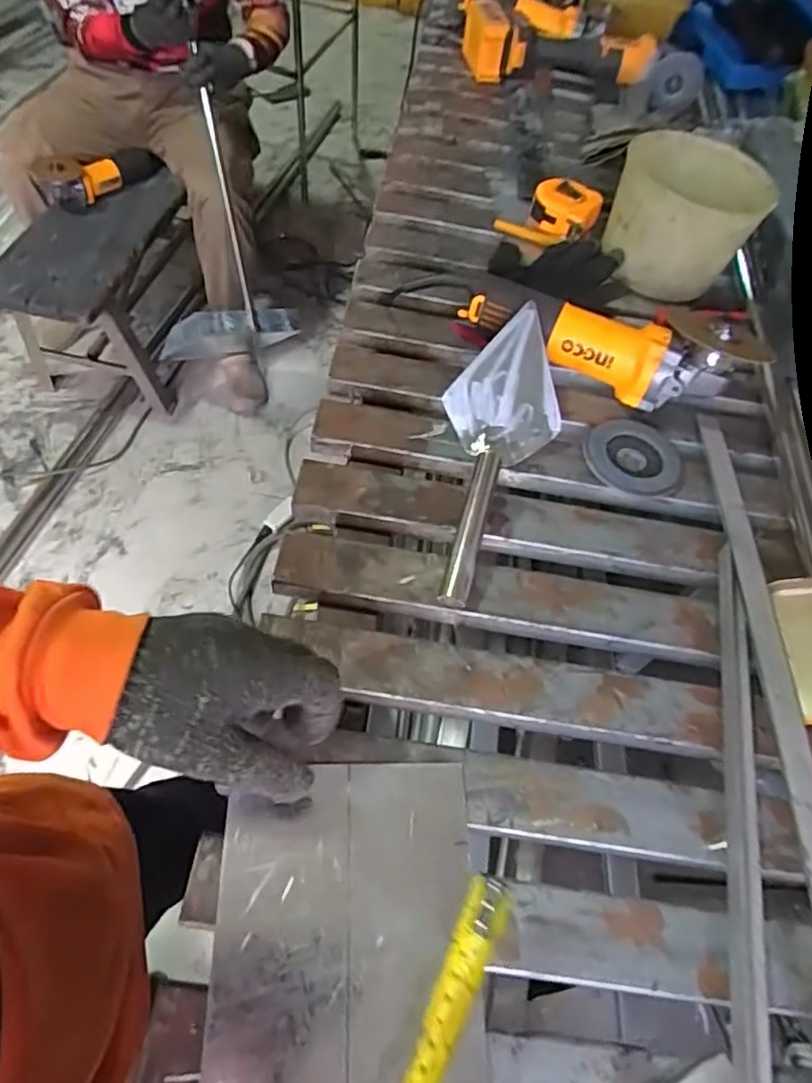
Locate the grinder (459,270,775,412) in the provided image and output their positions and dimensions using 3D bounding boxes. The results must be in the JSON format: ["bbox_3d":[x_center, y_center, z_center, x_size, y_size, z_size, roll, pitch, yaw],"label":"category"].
[{"bbox_3d":[0.187,-0.198,0.617,0.277,0.092,0.072,22,57,6],"label":"grinder"}]

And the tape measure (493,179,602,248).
[{"bbox_3d":[0.180,-0.408,0.773,0.107,0.042,0.101,24,57,7],"label":"tape measure"}]

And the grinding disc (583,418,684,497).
[{"bbox_3d":[0.217,-0.086,0.592,0.087,0.007,0.089,4,57,-6],"label":"grinding disc"}]

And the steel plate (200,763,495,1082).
[{"bbox_3d":[-0.033,0.229,0.366,0.152,0.010,0.185,0,57,-4],"label":"steel plate"}]

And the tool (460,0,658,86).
[{"bbox_3d":[0.238,-0.816,1.015,0.312,0.091,0.181,13,57,0],"label":"tool"}]

